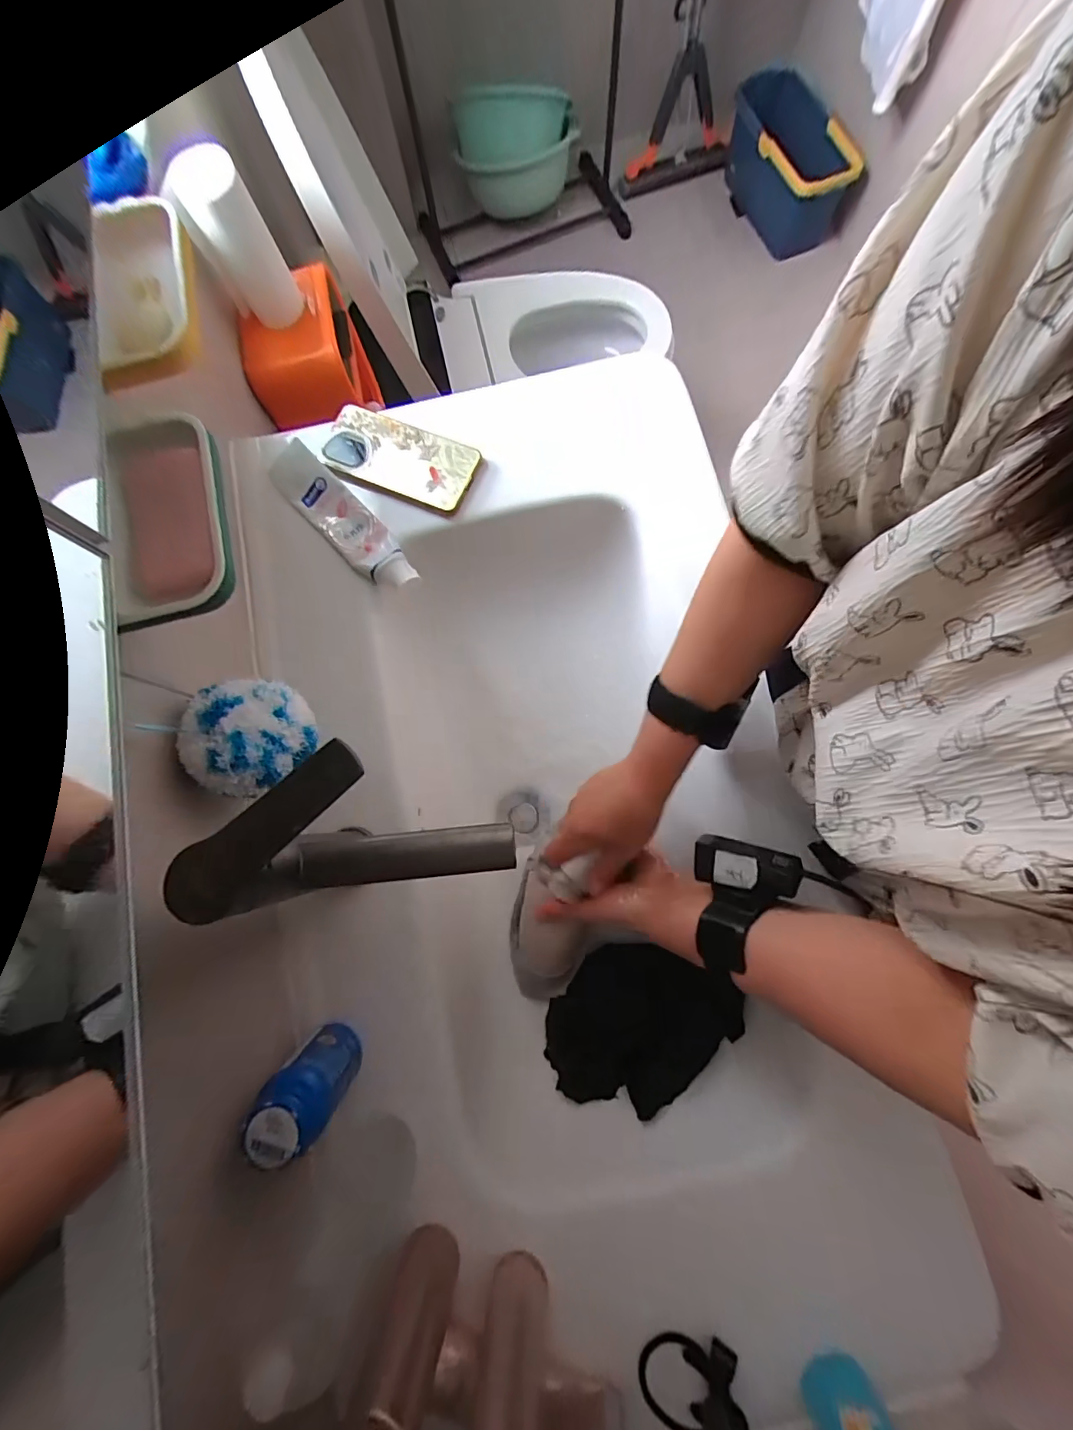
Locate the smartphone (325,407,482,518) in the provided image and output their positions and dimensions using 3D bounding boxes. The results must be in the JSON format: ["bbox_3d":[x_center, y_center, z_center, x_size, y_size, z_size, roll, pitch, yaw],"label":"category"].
[{"bbox_3d":[-0.141,-0.264,0.504,0.160,0.010,0.077,24,81,7],"label":"smartphone"}]

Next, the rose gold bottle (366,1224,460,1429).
[{"bbox_3d":[-0.081,0.400,0.304,0.041,0.173,0.044,9,80,4],"label":"rose gold bottle"}]

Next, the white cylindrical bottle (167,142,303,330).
[{"bbox_3d":[-0.321,-0.507,0.535,0.073,0.133,0.058,-25,79,-3],"label":"white cylindrical bottle"}]

